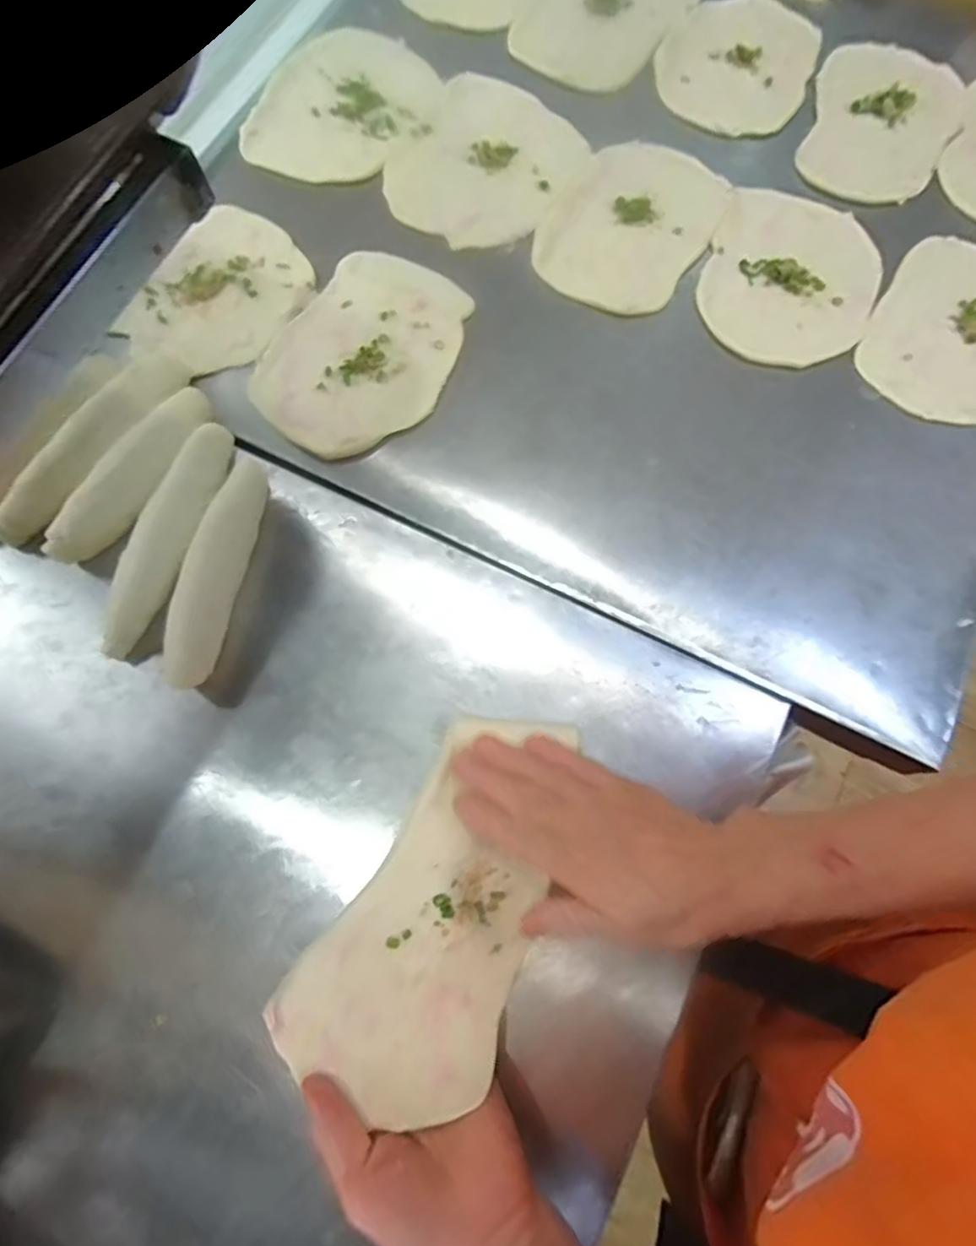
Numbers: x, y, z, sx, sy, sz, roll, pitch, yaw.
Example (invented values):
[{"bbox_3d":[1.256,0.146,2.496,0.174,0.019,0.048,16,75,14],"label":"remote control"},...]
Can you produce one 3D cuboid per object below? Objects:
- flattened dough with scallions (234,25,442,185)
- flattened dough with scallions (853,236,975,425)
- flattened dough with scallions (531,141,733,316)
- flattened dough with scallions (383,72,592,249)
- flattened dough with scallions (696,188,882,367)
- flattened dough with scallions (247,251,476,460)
[{"bbox_3d":[-0.124,-0.453,0.544,0.143,0.015,0.164,20,76,7],"label":"flattened dough with scallions"},{"bbox_3d":[0.370,-0.229,0.482,0.127,0.014,0.173,36,78,10],"label":"flattened dough with scallions"},{"bbox_3d":[0.116,-0.326,0.507,0.121,0.009,0.159,34,78,10],"label":"flattened dough with scallions"},{"bbox_3d":[-0.004,-0.391,0.529,0.146,0.008,0.166,33,78,10],"label":"flattened dough with scallions"},{"bbox_3d":[0.239,-0.274,0.491,0.130,0.011,0.146,24,76,8],"label":"flattened dough with scallions"},{"bbox_3d":[-0.093,-0.206,0.472,0.129,0.012,0.176,30,77,9],"label":"flattened dough with scallions"}]

